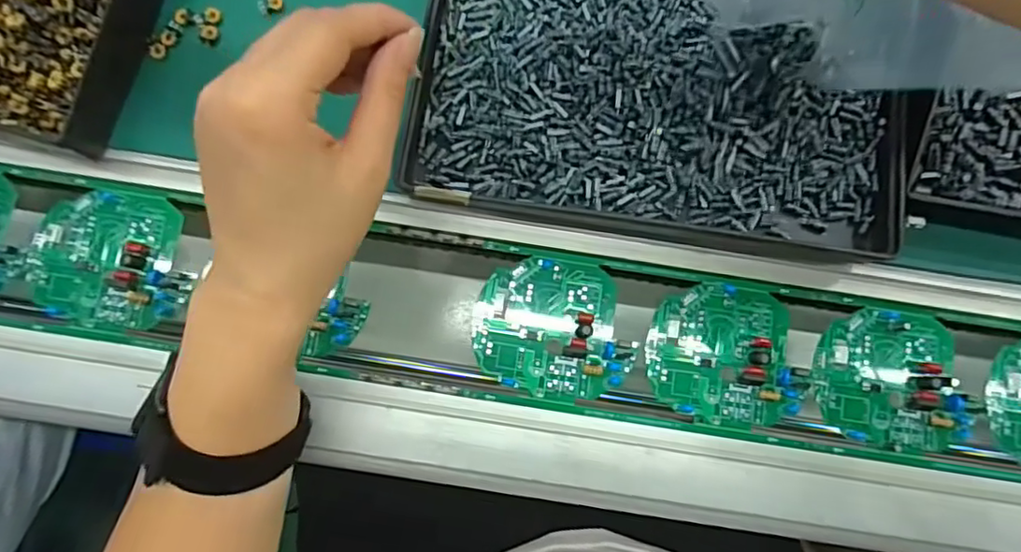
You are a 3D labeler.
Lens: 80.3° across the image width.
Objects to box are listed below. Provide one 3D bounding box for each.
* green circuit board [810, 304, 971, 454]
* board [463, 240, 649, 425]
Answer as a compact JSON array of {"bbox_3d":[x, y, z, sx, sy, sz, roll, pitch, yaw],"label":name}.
[{"bbox_3d":[0.232,0.062,0.369,0.087,0.016,0.083,4,80,0],"label":"green circuit board"},{"bbox_3d":[0.027,0.032,0.366,0.097,0.010,0.095,9,80,1],"label":"board"}]

